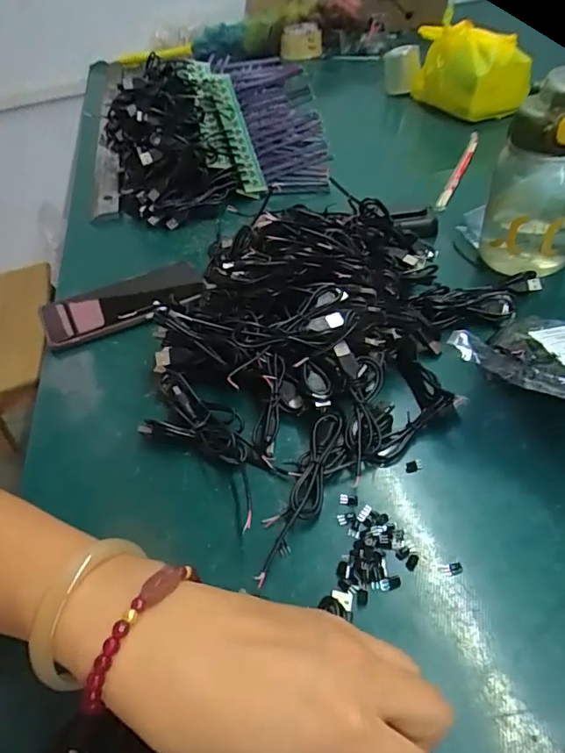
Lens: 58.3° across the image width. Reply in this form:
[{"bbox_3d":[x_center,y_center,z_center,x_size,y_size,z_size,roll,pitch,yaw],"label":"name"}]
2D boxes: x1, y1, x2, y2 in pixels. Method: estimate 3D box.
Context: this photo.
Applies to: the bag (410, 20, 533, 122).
[{"bbox_3d":[0.282,-0.454,0.769,0.173,0.114,0.086,21,71,23],"label":"bag"}]

